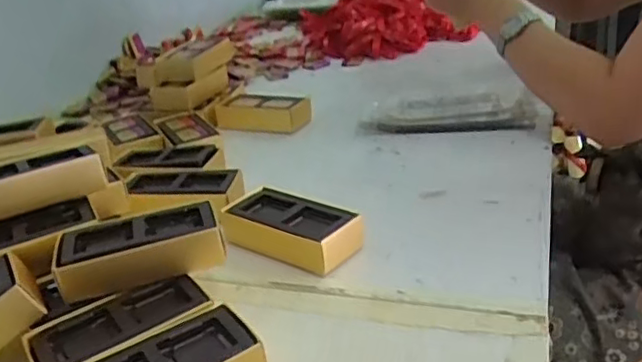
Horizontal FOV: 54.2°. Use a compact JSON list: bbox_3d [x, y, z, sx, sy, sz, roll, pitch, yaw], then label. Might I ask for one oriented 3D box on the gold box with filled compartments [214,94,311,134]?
[{"bbox_3d":[-0.076,-0.095,0.843,0.112,0.031,0.069,7,28,26],"label":"gold box with filled compartments"}]

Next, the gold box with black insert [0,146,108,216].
[{"bbox_3d":[-0.246,0.002,0.520,0.117,0.035,0.063,-20,29,-26],"label":"gold box with black insert"}]

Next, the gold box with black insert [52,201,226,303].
[{"bbox_3d":[-0.134,0.052,0.466,0.113,0.037,0.052,-14,26,-16],"label":"gold box with black insert"}]

